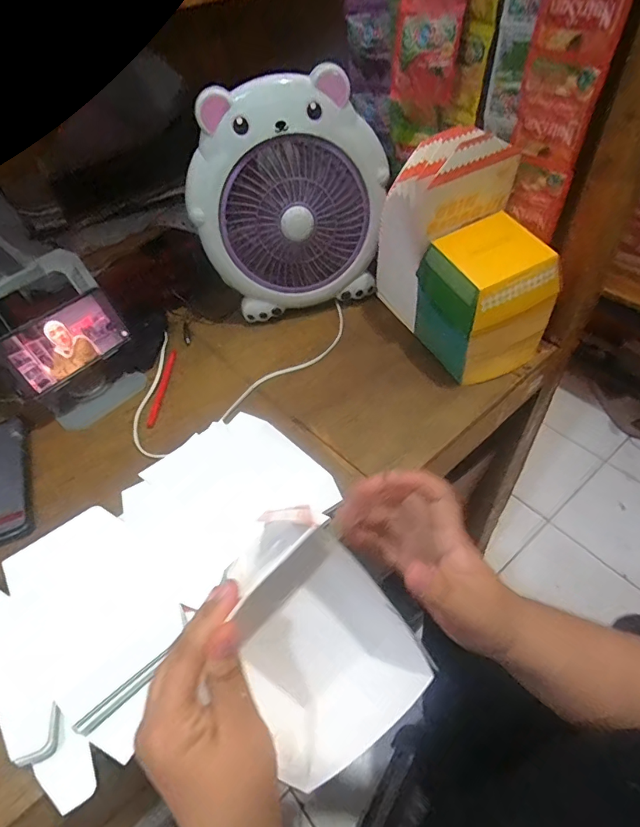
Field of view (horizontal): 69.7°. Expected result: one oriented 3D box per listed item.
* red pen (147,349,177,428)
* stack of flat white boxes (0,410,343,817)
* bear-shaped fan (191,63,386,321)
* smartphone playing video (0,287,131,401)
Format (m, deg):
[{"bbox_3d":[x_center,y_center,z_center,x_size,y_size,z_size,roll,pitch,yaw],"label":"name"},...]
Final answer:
[{"bbox_3d":[-0.202,-0.036,0.592,0.012,0.011,0.137,-3,48,3],"label":"red pen"},{"bbox_3d":[-0.150,0.125,0.432,0.199,0.024,0.325,29,56,27],"label":"stack of flat white boxes"},{"bbox_3d":[-0.043,-0.278,0.609,0.235,0.267,0.110,-12,35,-3],"label":"bear-shaped fan"},{"bbox_3d":[-0.305,-0.084,0.549,0.011,0.073,0.144,6,42,50],"label":"smartphone playing video"}]

